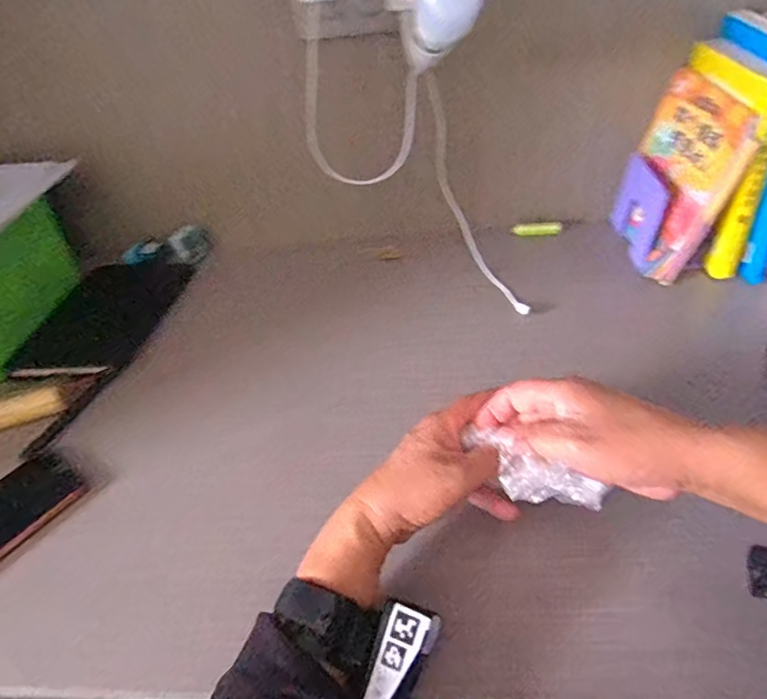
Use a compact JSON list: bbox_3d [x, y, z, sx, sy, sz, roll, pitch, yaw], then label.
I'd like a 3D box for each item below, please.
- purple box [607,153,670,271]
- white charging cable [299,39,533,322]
[{"bbox_3d":[0.319,-0.180,0.650,0.026,0.093,0.143,-2,44,5],"label":"purple box"},{"bbox_3d":[0.046,-0.199,0.607,0.109,0.357,0.133,-19,29,44],"label":"white charging cable"}]

